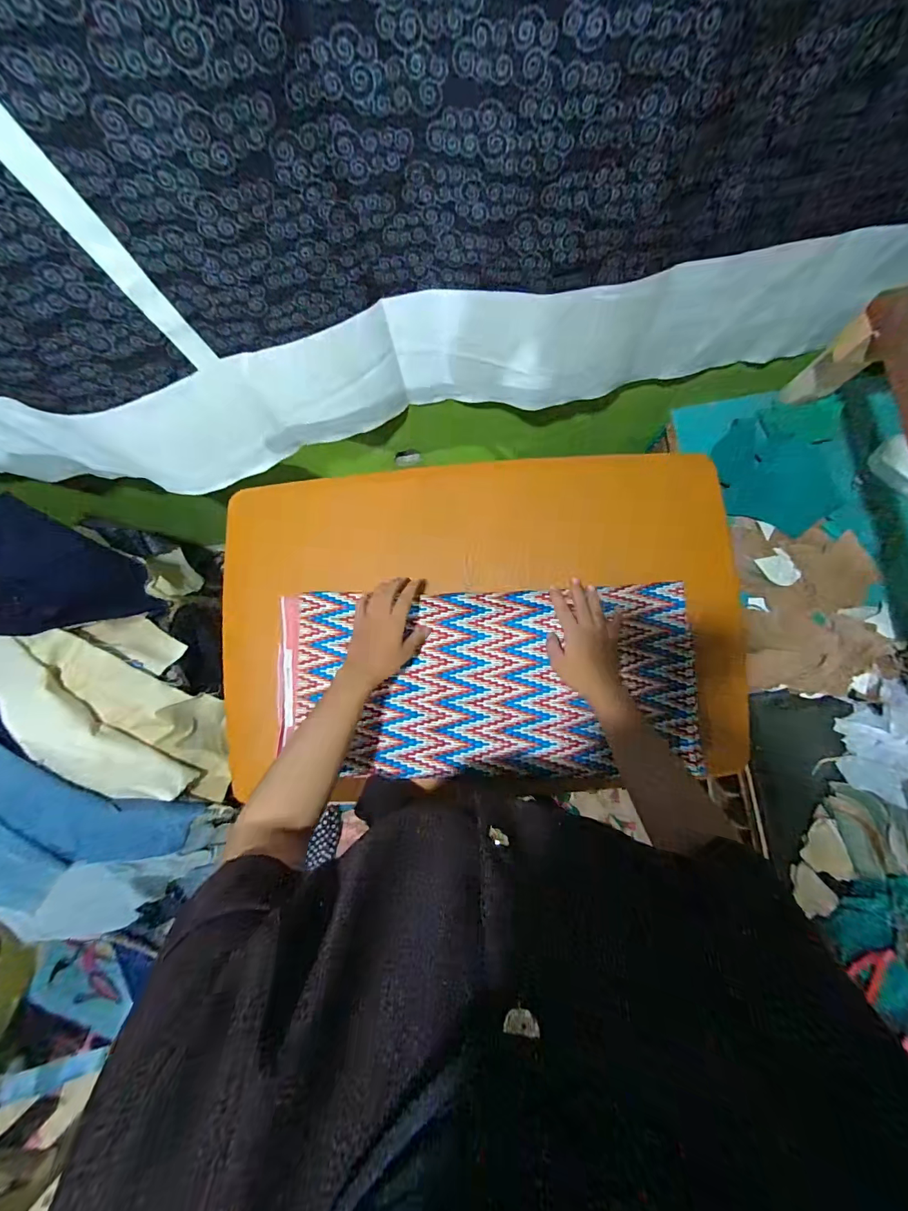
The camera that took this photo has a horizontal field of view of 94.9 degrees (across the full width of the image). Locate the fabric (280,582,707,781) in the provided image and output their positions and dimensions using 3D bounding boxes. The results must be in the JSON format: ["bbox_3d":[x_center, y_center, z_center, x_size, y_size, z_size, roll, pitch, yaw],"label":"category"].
[{"bbox_3d":[0.043,0.108,0.590,0.574,0.025,0.255,0,81,2],"label":"fabric"}]

